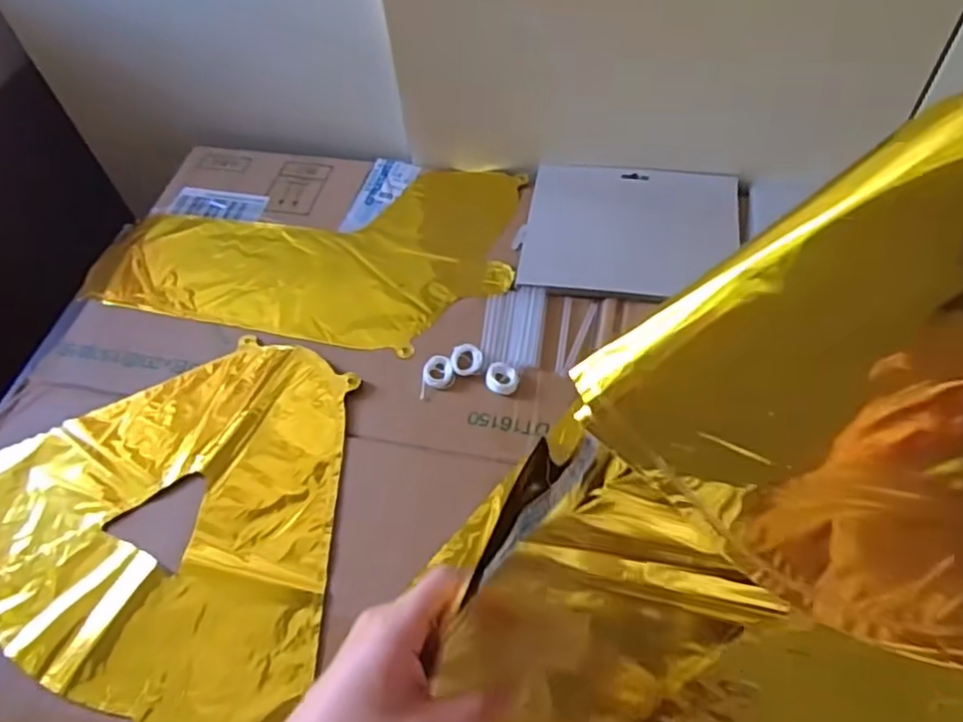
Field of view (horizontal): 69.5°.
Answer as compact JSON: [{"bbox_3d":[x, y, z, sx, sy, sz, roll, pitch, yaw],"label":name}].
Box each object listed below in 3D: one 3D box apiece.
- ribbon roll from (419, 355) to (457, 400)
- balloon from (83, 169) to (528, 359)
[{"bbox_3d":[-0.035,0.012,0.560,0.026,0.006,0.038,3,56,6],"label":"ribbon roll"},{"bbox_3d":[-0.165,-0.107,0.659,0.385,0.013,0.221,4,56,7],"label":"balloon"}]

